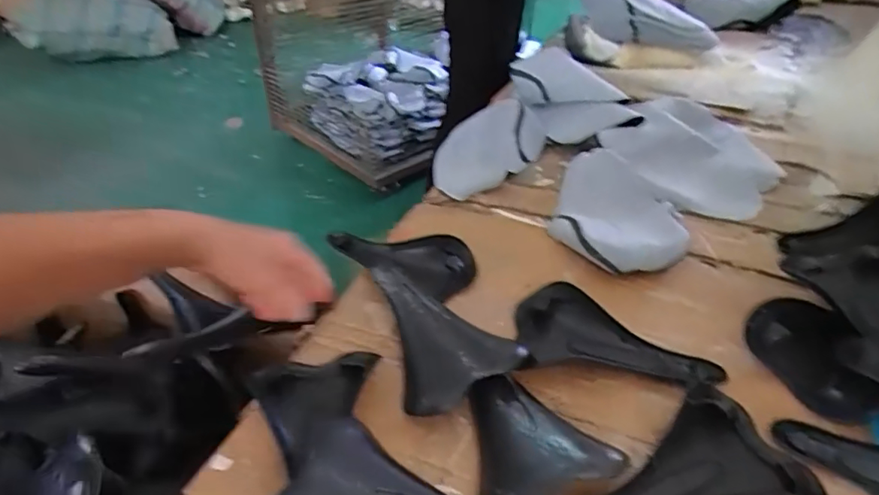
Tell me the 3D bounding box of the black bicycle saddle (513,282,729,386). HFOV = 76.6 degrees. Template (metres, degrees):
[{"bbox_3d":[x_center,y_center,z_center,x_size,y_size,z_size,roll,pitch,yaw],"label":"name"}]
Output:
[{"bbox_3d":[0.221,0.119,0.704,0.254,0.047,0.119,11,38,16],"label":"black bicycle saddle"}]

